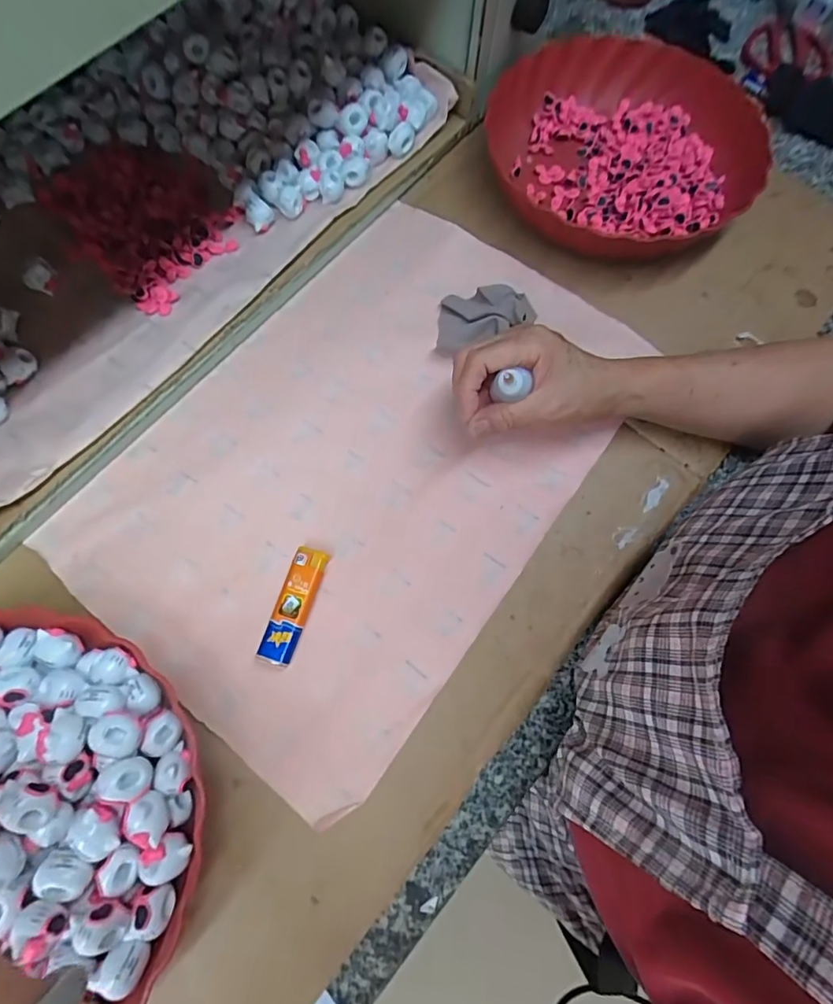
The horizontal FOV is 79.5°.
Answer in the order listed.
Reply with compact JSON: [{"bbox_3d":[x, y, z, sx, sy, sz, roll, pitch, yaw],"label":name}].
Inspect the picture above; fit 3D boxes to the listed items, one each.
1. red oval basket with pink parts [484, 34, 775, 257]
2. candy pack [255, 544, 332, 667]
[{"bbox_3d":[0.183,-0.315,0.459,0.227,0.058,0.243,-10,71,-4],"label":"red oval basket with pink parts"},{"bbox_3d":[-0.084,0.071,0.345,0.024,0.011,0.080,17,72,5],"label":"candy pack"}]

